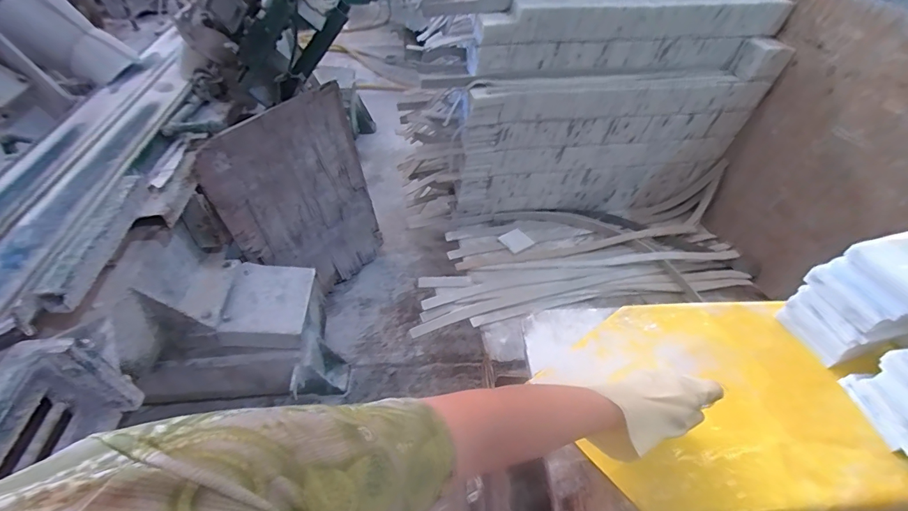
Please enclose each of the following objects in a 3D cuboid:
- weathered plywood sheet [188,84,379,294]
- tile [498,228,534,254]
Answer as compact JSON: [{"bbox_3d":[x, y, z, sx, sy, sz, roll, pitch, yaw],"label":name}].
[{"bbox_3d":[-0.510,-0.162,1.477,0.027,0.701,0.521,24,52,32],"label":"weathered plywood sheet"},{"bbox_3d":[0.232,-0.055,1.546,0.096,0.005,0.100,-28,53,-24],"label":"tile"}]

